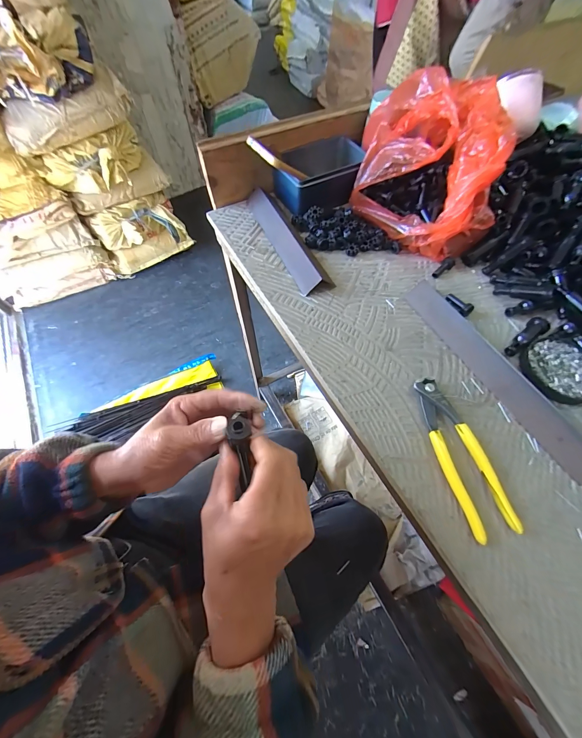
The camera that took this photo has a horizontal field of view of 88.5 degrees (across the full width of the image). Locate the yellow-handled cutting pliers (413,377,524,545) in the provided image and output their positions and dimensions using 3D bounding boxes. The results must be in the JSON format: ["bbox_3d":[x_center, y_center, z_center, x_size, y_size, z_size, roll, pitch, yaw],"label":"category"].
[{"bbox_3d":[0.175,0.084,0.313,0.046,0.015,0.161,-12,61,-7],"label":"yellow-handled cutting pliers"}]

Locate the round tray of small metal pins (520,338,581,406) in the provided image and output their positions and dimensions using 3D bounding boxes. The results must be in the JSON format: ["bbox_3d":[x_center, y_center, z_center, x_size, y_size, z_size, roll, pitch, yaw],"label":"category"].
[{"bbox_3d":[0.329,0.001,0.362,0.082,0.010,0.081,0,61,0],"label":"round tray of small metal pins"}]

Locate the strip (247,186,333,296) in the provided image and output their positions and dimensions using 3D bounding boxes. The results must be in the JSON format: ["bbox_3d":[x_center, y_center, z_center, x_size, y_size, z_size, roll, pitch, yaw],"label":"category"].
[{"bbox_3d":[-0.005,-0.209,0.467,0.052,0.035,0.236,-21,63,-11],"label":"strip"}]

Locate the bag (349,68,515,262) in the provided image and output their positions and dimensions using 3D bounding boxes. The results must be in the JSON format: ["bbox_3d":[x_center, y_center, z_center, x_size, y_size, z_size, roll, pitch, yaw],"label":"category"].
[{"bbox_3d":[0.203,-0.300,0.443,0.204,0.137,0.226,16,62,9],"label":"bag"}]

